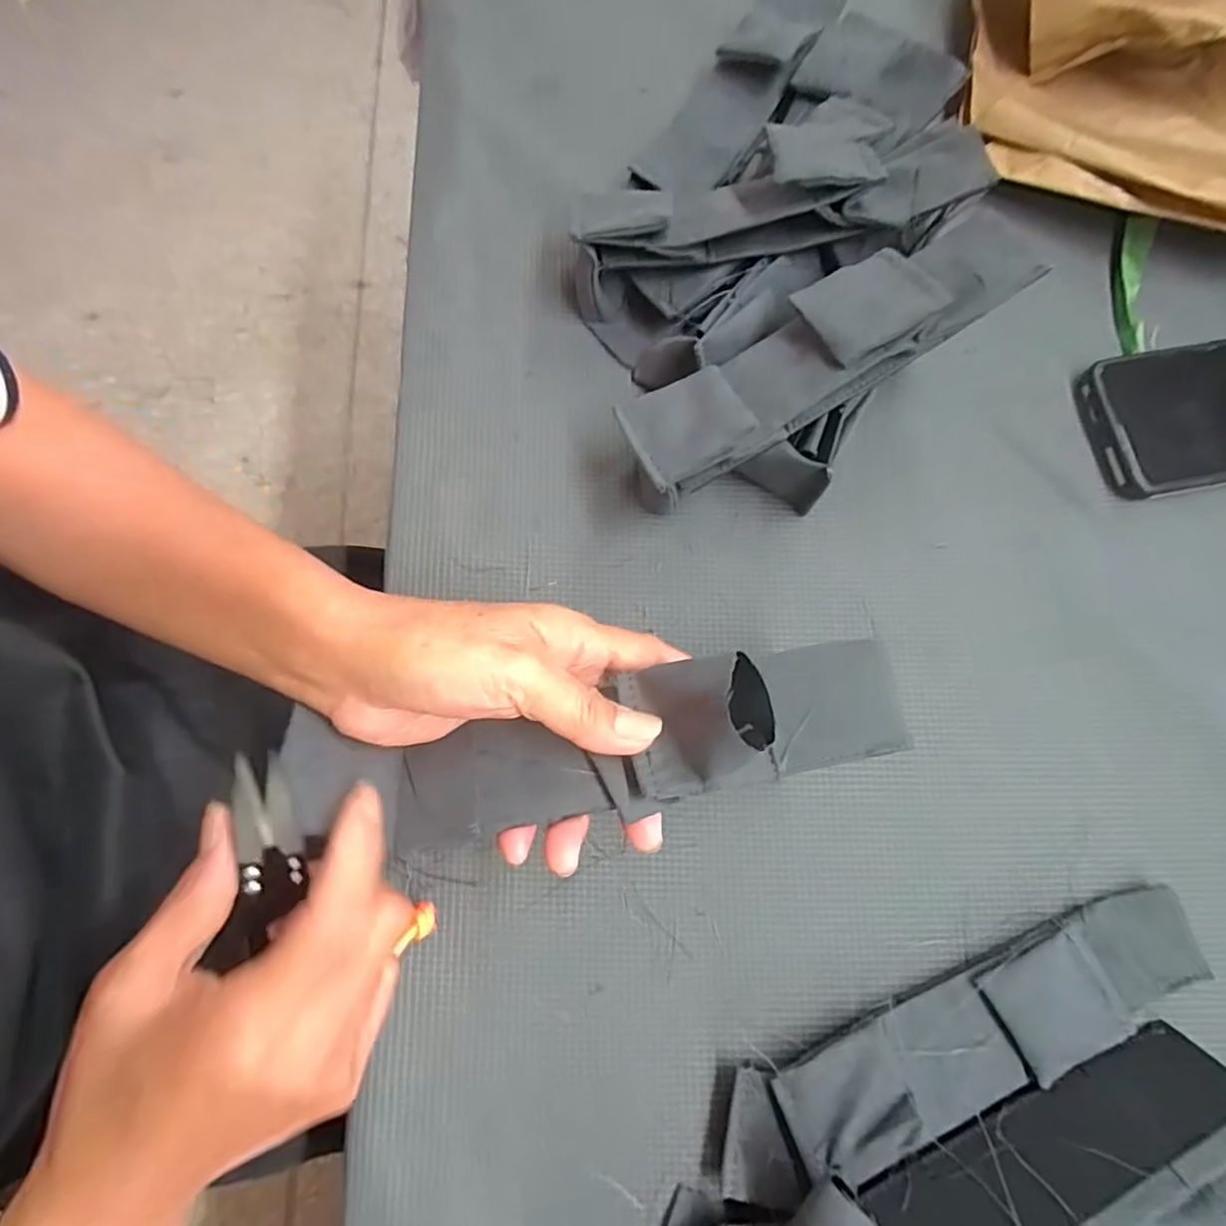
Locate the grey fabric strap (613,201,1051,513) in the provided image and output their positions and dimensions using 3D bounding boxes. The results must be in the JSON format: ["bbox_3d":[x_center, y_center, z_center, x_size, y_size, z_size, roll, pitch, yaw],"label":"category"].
[{"bbox_3d":[0.093,-0.119,0.291,0.198,0.033,0.050,-30,80,-7],"label":"grey fabric strap"}]

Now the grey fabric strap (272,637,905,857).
[{"bbox_3d":[0.003,0.043,0.222,0.212,0.044,0.049,-9,79,-4],"label":"grey fabric strap"}]

